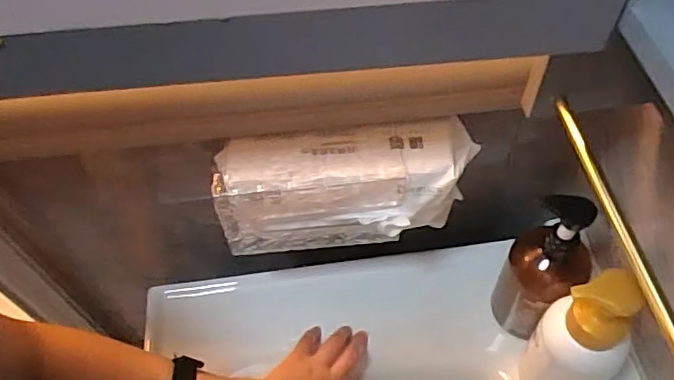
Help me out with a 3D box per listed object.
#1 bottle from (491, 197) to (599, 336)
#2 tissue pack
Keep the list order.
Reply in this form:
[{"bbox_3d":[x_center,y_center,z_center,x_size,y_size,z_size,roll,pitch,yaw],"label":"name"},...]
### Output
[{"bbox_3d":[0.202,0.084,0.568,0.067,0.186,0.063,-2,55,2],"label":"bottle"},{"bbox_3d":[0.010,0.004,0.558,0.239,0.106,0.075,-7,55,-2],"label":"tissue pack"}]

